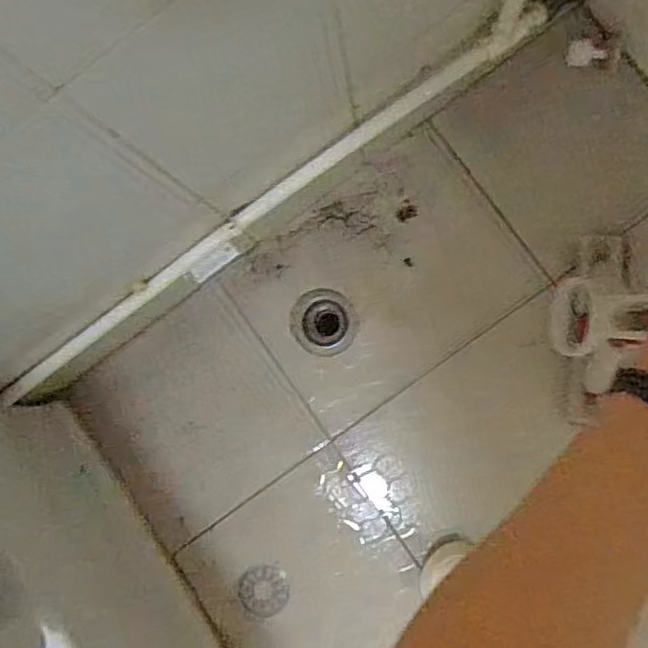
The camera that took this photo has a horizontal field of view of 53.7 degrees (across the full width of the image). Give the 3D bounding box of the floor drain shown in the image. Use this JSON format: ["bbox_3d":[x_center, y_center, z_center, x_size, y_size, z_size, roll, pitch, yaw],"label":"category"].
[{"bbox_3d":[0.001,-0.002,0.980,0.099,0.015,0.100,-11,87,7],"label":"floor drain"}]

